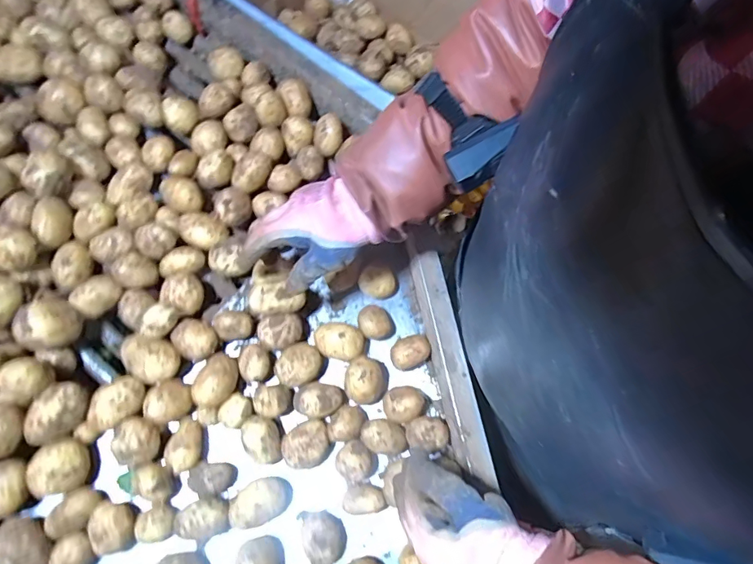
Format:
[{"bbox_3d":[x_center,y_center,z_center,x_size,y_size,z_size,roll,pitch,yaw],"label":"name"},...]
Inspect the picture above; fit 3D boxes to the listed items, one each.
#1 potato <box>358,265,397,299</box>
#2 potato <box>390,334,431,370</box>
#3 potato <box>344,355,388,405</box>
[{"bbox_3d":[0.000,0.000,0.558,0.043,0.032,0.038,-6,68,-4],"label":"potato"},{"bbox_3d":[0.039,0.080,0.521,0.045,0.029,0.032,-21,70,-10],"label":"potato"},{"bbox_3d":[-0.012,0.111,0.510,0.046,0.040,0.049,0,68,-1],"label":"potato"}]

